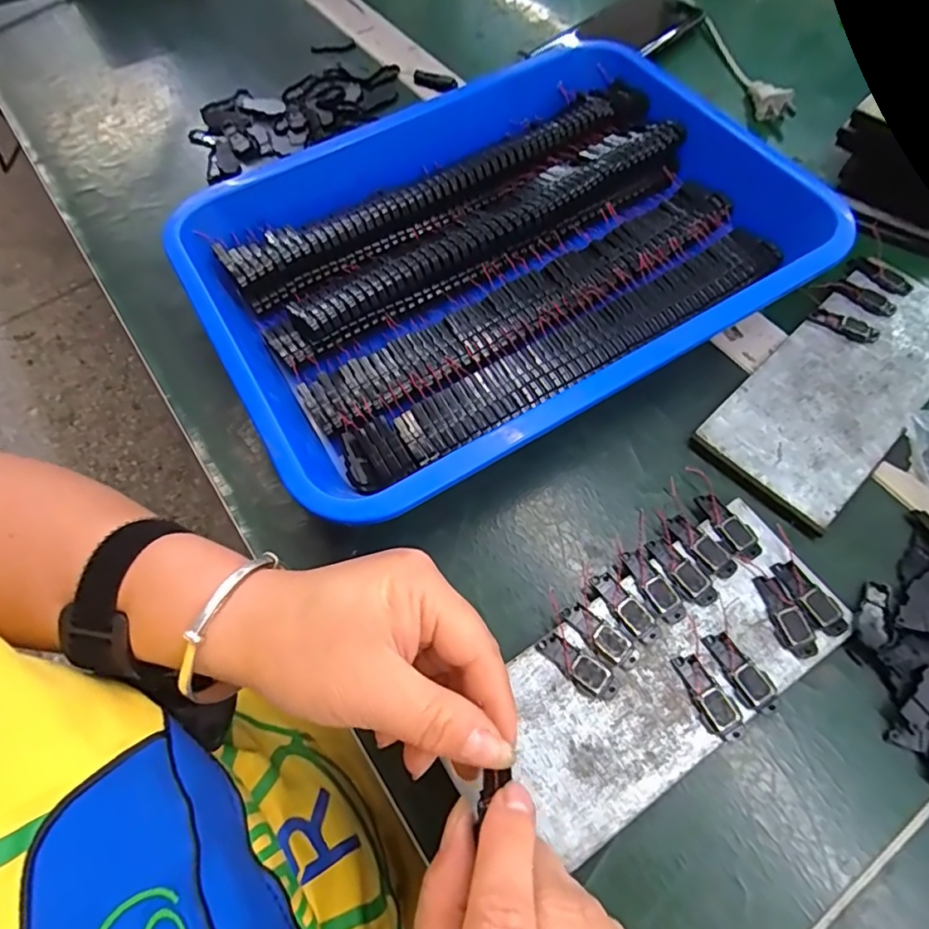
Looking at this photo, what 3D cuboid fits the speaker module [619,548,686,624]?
[{"bbox_3d":[0.092,0.059,0.273,0.013,0.005,0.039,-28,66,-12],"label":"speaker module"}]

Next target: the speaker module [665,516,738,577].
[{"bbox_3d":[0.119,0.042,0.281,0.015,0.004,0.038,-40,69,-17],"label":"speaker module"}]

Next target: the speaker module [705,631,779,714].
[{"bbox_3d":[0.127,0.094,0.256,0.016,0.005,0.038,-27,65,-12],"label":"speaker module"}]

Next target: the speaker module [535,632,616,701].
[{"bbox_3d":[0.052,0.093,0.257,0.039,0.006,0.015,34,69,17],"label":"speaker module"}]

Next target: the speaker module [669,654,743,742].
[{"bbox_3d":[0.109,0.104,0.251,0.016,0.005,0.038,-23,65,-10],"label":"speaker module"}]

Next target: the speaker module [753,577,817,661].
[{"bbox_3d":[0.153,0.072,0.267,0.015,0.004,0.039,-12,63,-5],"label":"speaker module"}]

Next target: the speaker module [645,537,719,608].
[{"bbox_3d":[0.107,0.053,0.277,0.014,0.004,0.039,-34,67,-15],"label":"speaker module"}]

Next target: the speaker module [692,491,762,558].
[{"bbox_3d":[0.135,0.031,0.287,0.016,0.006,0.038,-24,65,-11],"label":"speaker module"}]

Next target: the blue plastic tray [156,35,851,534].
[{"bbox_3d":[0.031,-0.140,0.359,0.377,0.048,0.262,-29,66,-13],"label":"blue plastic tray"}]

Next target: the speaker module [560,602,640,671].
[{"bbox_3d":[0.064,0.080,0.264,0.039,0.004,0.014,41,71,20],"label":"speaker module"}]

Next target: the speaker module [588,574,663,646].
[{"bbox_3d":[0.077,0.068,0.269,0.013,0.005,0.039,-35,67,-15],"label":"speaker module"}]

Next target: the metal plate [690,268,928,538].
[{"bbox_3d":[0.224,-0.051,0.326,0.196,0.006,0.080,-41,69,-18],"label":"metal plate"}]

